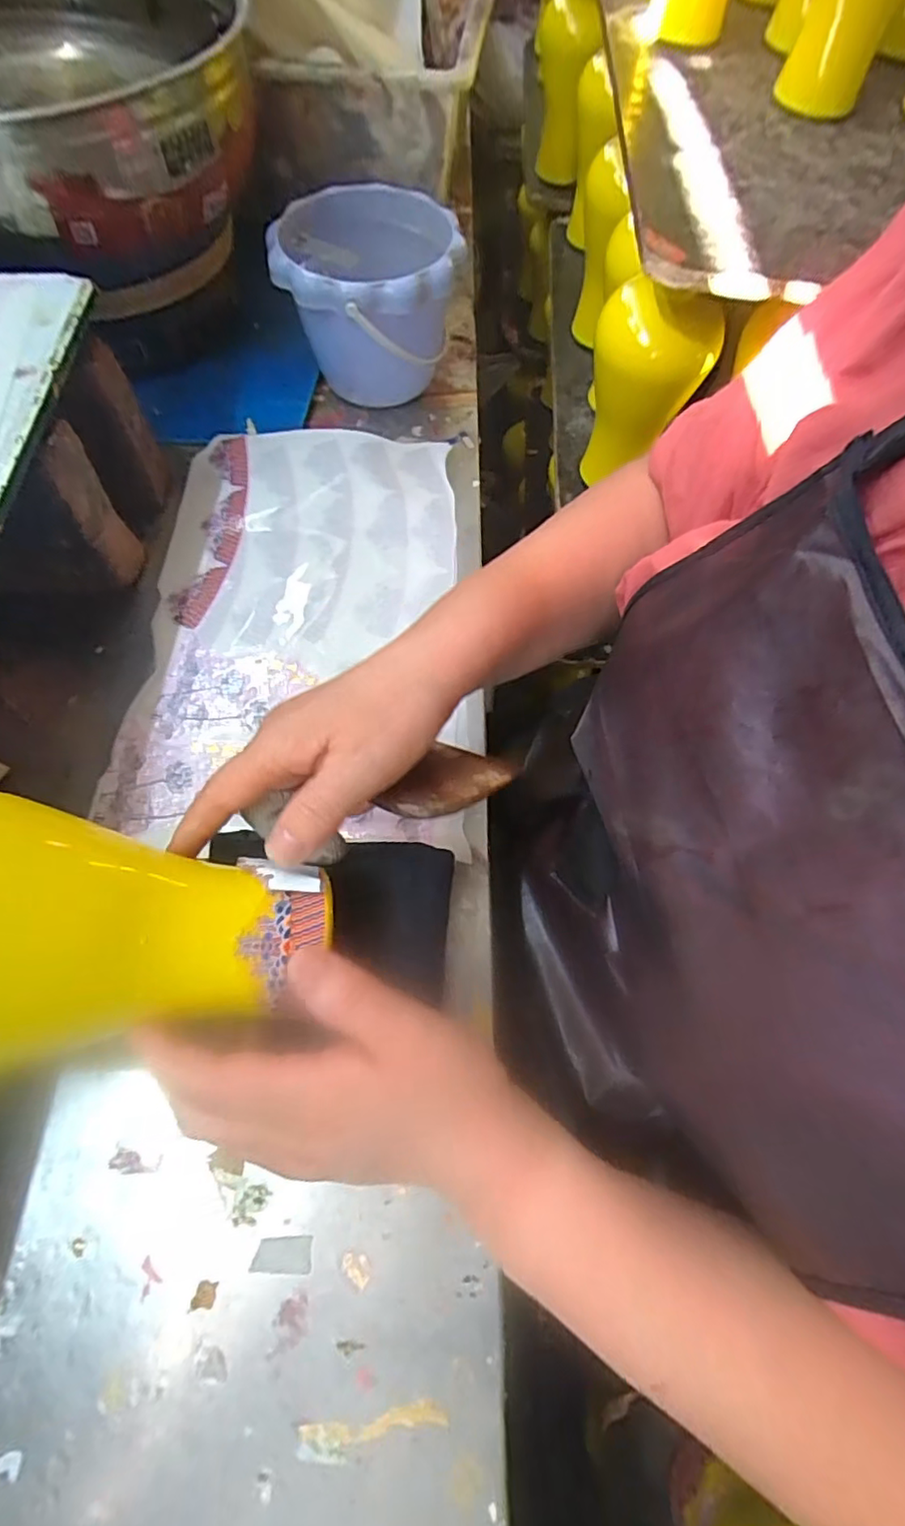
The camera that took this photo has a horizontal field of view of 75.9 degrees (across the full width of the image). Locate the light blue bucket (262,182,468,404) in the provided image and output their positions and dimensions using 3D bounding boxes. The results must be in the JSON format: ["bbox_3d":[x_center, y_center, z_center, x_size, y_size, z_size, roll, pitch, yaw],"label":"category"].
[{"bbox_3d":[-0.070,-0.396,0.507,0.150,0.111,0.147,1,66,-2],"label":"light blue bucket"}]

